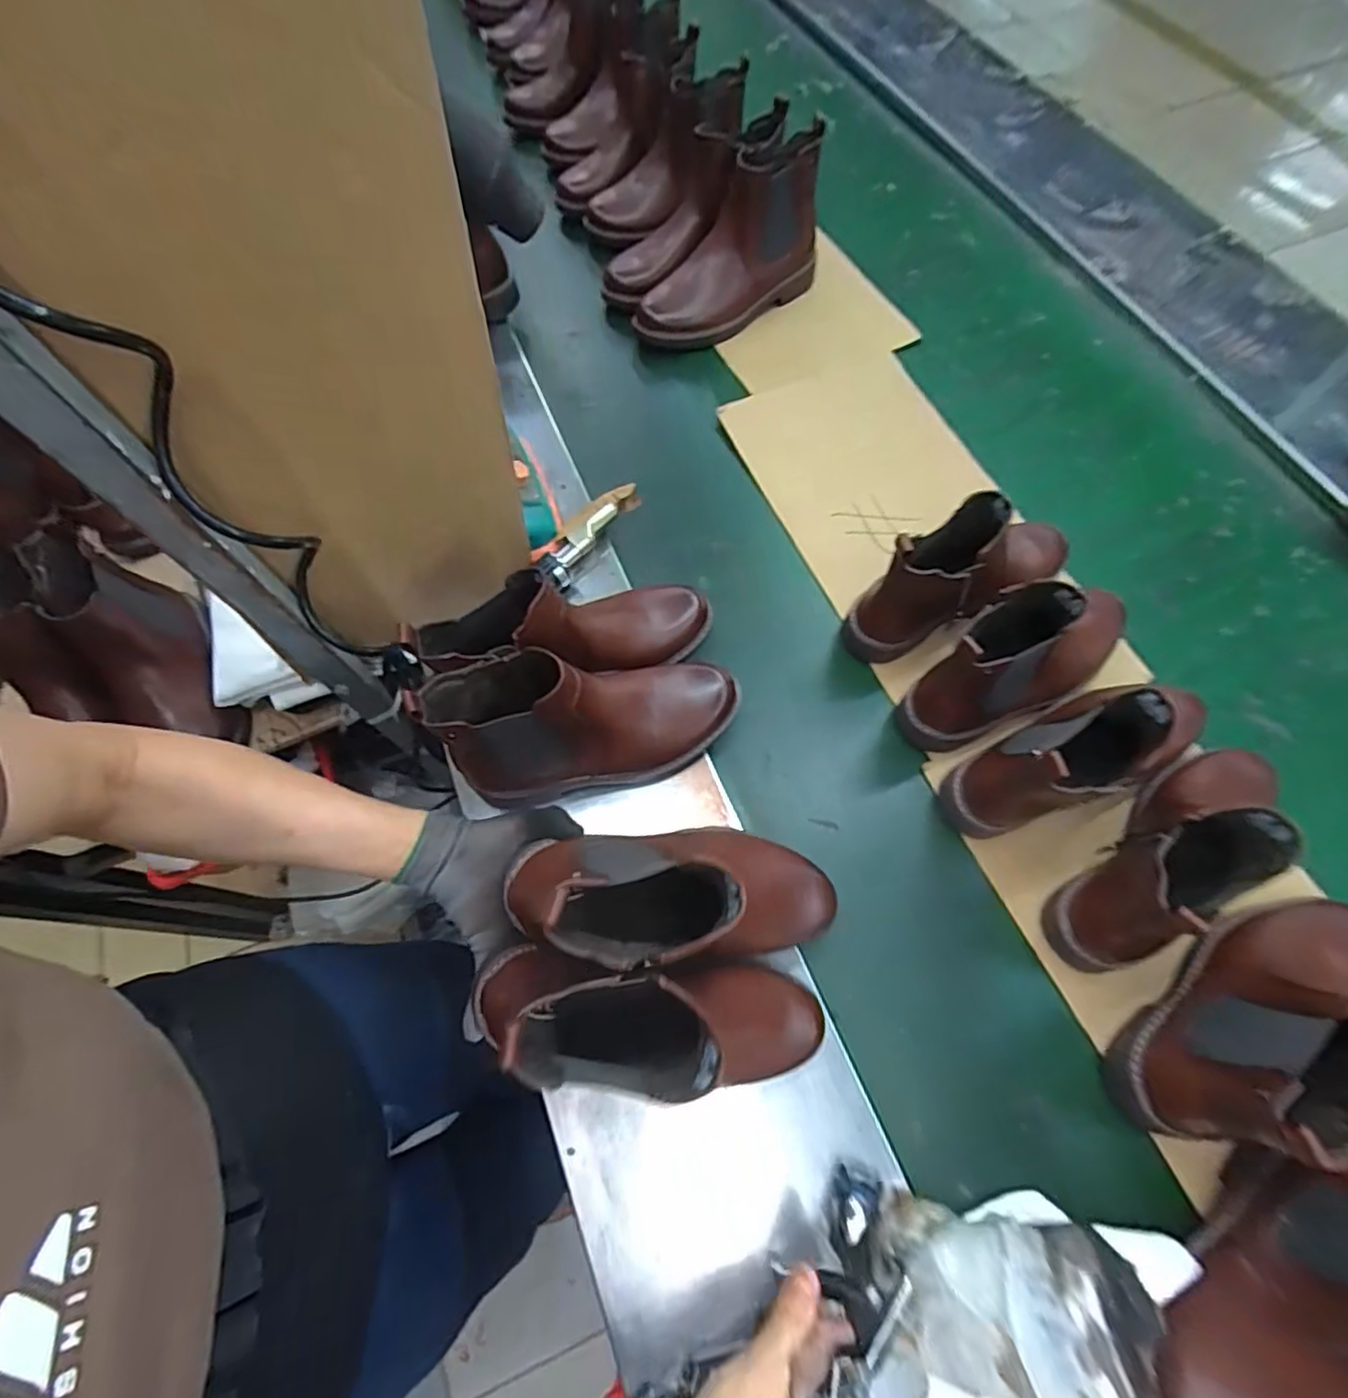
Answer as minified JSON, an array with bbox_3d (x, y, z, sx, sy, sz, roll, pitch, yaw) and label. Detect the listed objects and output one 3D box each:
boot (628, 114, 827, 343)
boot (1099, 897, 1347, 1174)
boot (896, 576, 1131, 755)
[{"bbox_3d":[0.074,-0.580,0.829,0.263,0.142,0.093,-35,69,-13],"label":"boot"},{"bbox_3d":[0.450,0.218,0.460,0.253,0.149,0.083,-33,69,-12],"label":"boot"},{"bbox_3d":[0.337,-0.046,0.590,0.243,0.160,0.082,-30,68,-11],"label":"boot"}]

